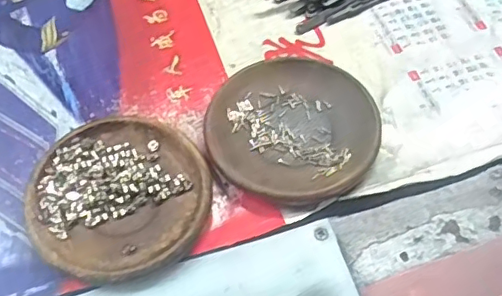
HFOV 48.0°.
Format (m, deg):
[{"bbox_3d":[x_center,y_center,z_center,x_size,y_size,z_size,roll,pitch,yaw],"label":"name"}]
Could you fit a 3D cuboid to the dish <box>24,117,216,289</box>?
[{"bbox_3d":[-0.082,0.031,0.355,0.108,0.019,0.112,0,58,1],"label":"dish"}]

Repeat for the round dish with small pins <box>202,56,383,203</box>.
[{"bbox_3d":[0.029,-0.013,0.380,0.111,0.014,0.109,0,58,1],"label":"round dish with small pins"}]

